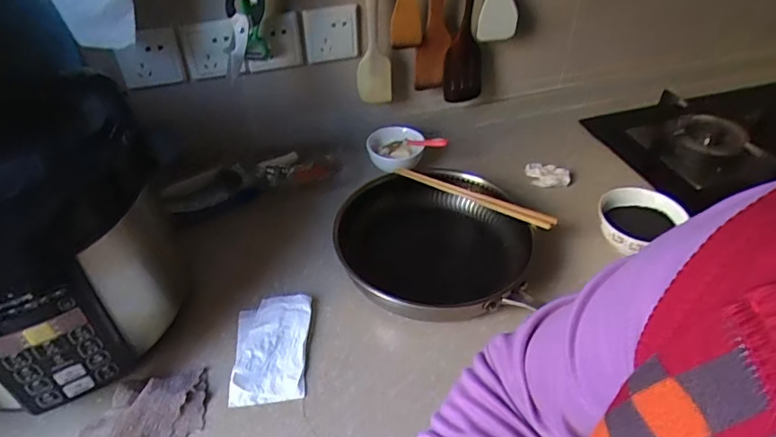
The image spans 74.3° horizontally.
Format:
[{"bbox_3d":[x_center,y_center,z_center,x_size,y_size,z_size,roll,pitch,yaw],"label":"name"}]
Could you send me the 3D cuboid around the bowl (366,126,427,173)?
[{"bbox_3d":[0.014,-0.115,0.860,0.091,0.044,0.083,0,40,0],"label":"bowl"}]

